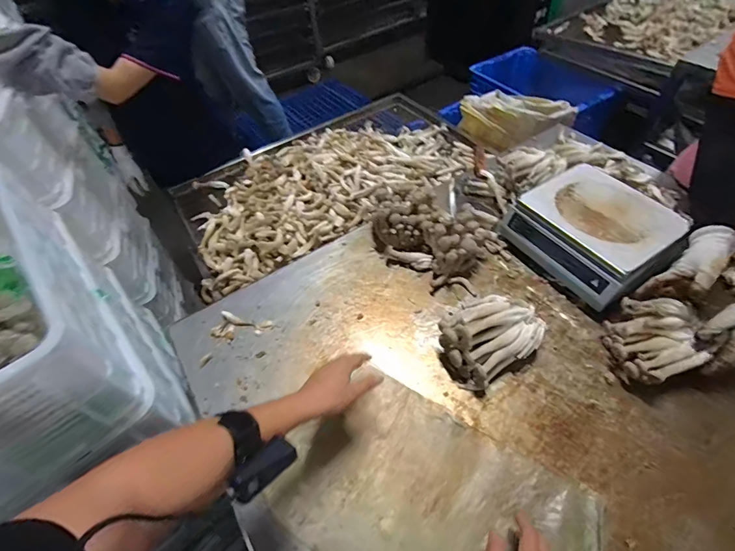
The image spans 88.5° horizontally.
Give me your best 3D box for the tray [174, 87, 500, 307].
[{"bbox_3d":[-0.106,-0.339,1.216,0.972,0.200,0.697,-24,53,-15],"label":"tray"}]

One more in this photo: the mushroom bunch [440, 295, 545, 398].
[{"bbox_3d":[0.212,0.100,0.656,0.162,0.094,0.124,-29,54,-18],"label":"mushroom bunch"}]

